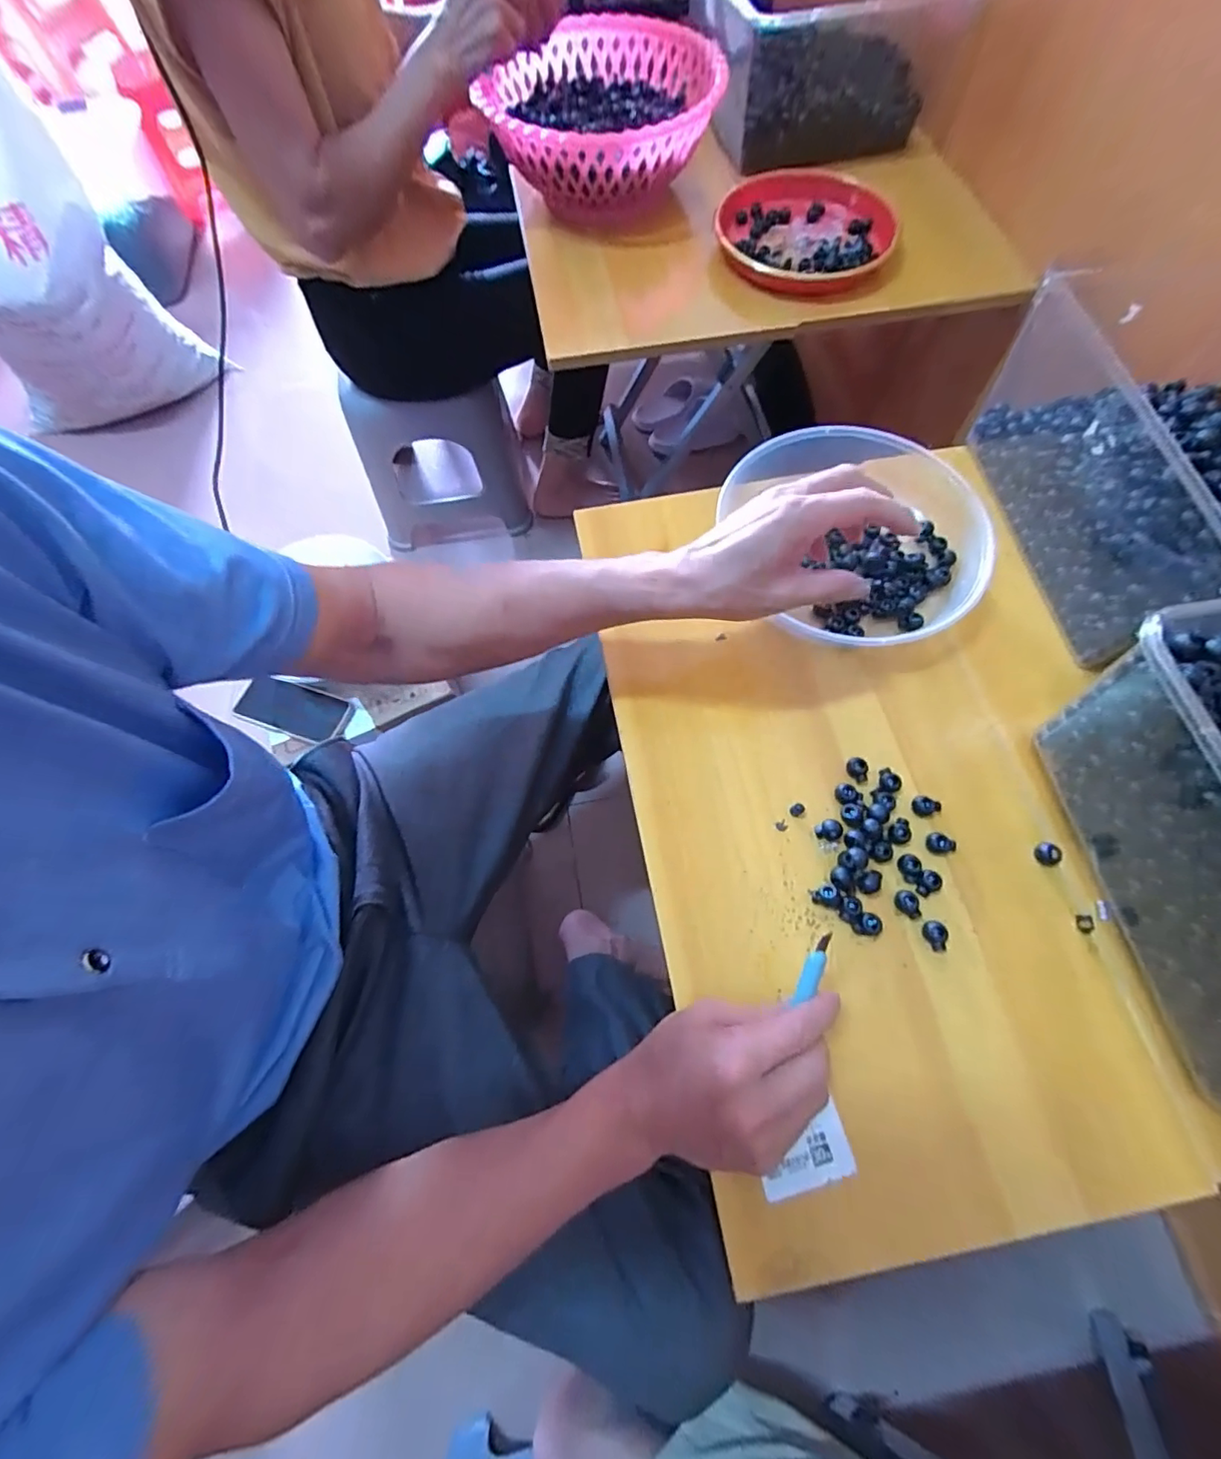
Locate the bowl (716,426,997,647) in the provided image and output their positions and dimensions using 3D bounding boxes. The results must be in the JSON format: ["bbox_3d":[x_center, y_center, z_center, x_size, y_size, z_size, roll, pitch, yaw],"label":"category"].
[{"bbox_3d":[0.208,-0.172,0.480,0.207,0.048,0.225,-1,68,3],"label":"bowl"}]

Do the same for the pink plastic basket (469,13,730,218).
[{"bbox_3d":[-0.004,-0.782,0.692,0.279,0.088,0.310,2,68,4],"label":"pink plastic basket"}]

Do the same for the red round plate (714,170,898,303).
[{"bbox_3d":[0.243,-0.626,0.687,0.213,0.039,0.234,-1,68,3],"label":"red round plate"}]

